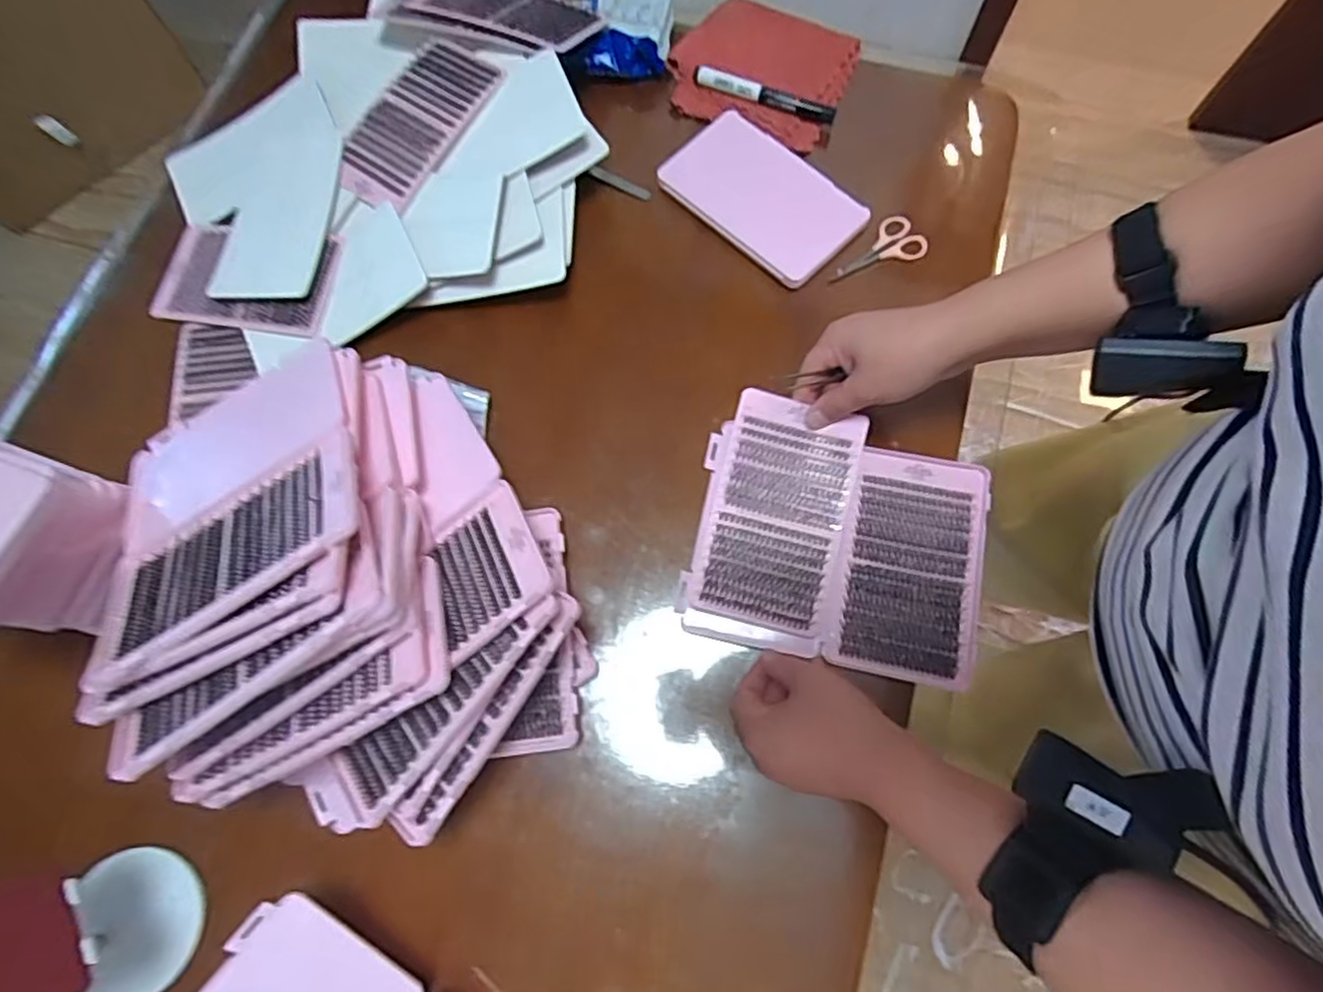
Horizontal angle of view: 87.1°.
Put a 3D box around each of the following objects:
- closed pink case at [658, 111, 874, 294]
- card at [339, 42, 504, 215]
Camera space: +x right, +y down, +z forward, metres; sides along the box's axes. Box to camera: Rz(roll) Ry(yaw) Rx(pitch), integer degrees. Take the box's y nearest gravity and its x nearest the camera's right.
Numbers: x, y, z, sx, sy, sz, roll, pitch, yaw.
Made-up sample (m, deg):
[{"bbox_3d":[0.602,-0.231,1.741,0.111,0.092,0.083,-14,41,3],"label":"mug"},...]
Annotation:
[{"bbox_3d":[0.096,-0.283,0.658,0.181,0.019,0.106,43,78,13],"label":"closed pink case"},{"bbox_3d":[-0.227,-0.341,0.637,0.098,0.006,0.164,31,85,16],"label":"card"}]

